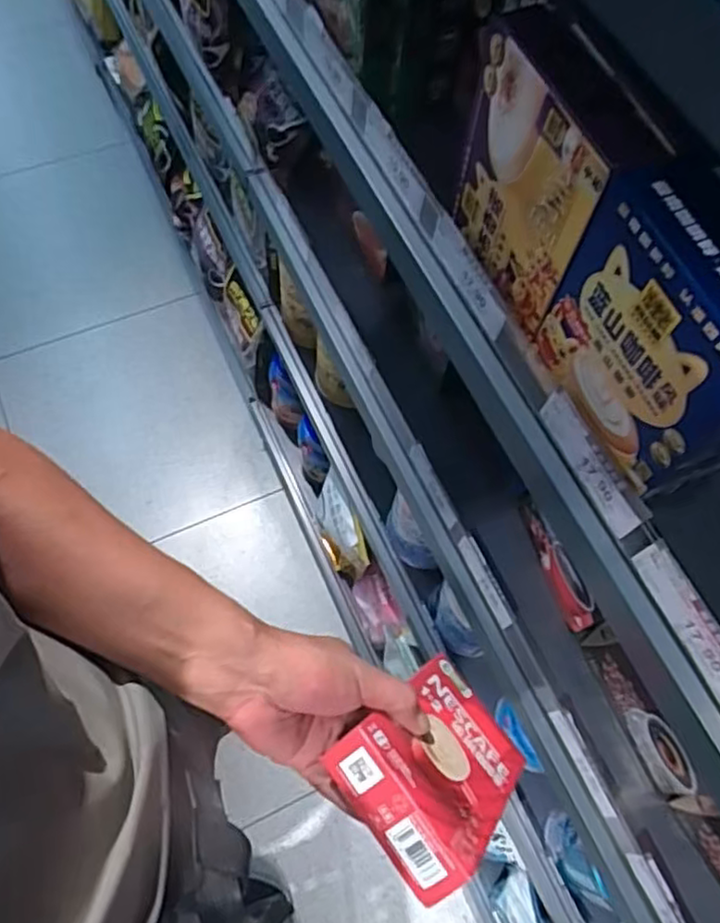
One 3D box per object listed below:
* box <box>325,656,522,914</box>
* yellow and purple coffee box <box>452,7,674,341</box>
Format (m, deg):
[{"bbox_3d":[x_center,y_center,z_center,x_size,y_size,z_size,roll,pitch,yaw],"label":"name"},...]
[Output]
[{"bbox_3d":[0.051,0.195,0.439,0.095,0.147,0.034,48,112,16],"label":"box"},{"bbox_3d":[0.111,-0.172,0.413,0.047,0.155,0.124,-16,67,-10],"label":"yellow and purple coffee box"}]

